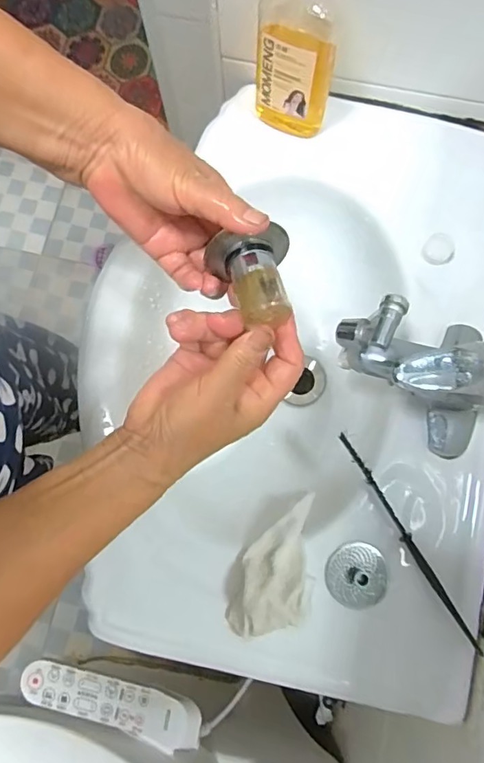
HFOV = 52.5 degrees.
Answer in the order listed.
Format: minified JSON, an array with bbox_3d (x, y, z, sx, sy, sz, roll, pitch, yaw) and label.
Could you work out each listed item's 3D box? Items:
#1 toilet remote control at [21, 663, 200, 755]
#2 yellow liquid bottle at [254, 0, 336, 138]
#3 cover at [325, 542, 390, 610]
[{"bbox_3d":[-0.174,0.423,0.647,0.242,0.028,0.062,15,78,5],"label":"toilet remote control"},{"bbox_3d":[0.047,-0.300,0.446,0.070,0.177,0.030,26,79,7],"label":"yellow liquid bottle"},{"bbox_3d":[0.103,0.171,0.433,0.055,0.013,0.051,0,77,2],"label":"cover"}]

